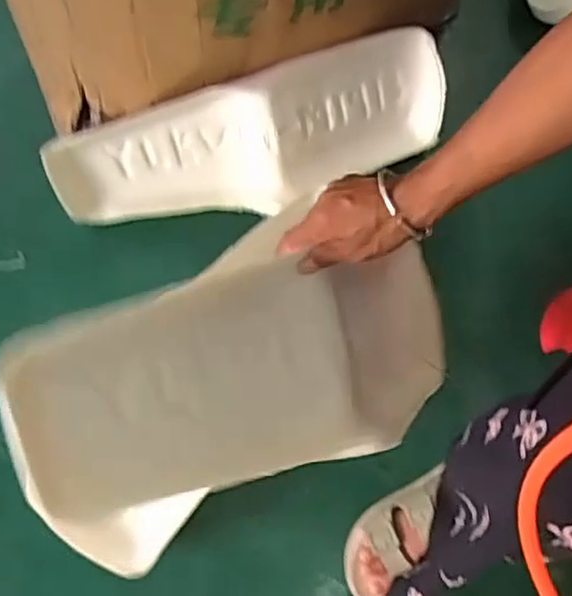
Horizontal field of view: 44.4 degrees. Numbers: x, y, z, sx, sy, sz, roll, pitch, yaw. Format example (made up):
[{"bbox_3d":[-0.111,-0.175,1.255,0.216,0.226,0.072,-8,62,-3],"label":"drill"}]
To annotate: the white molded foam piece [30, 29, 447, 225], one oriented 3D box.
[{"bbox_3d":[-0.039,-0.213,0.936,0.537,0.178,0.062,-17,36,-5],"label":"white molded foam piece"}]

